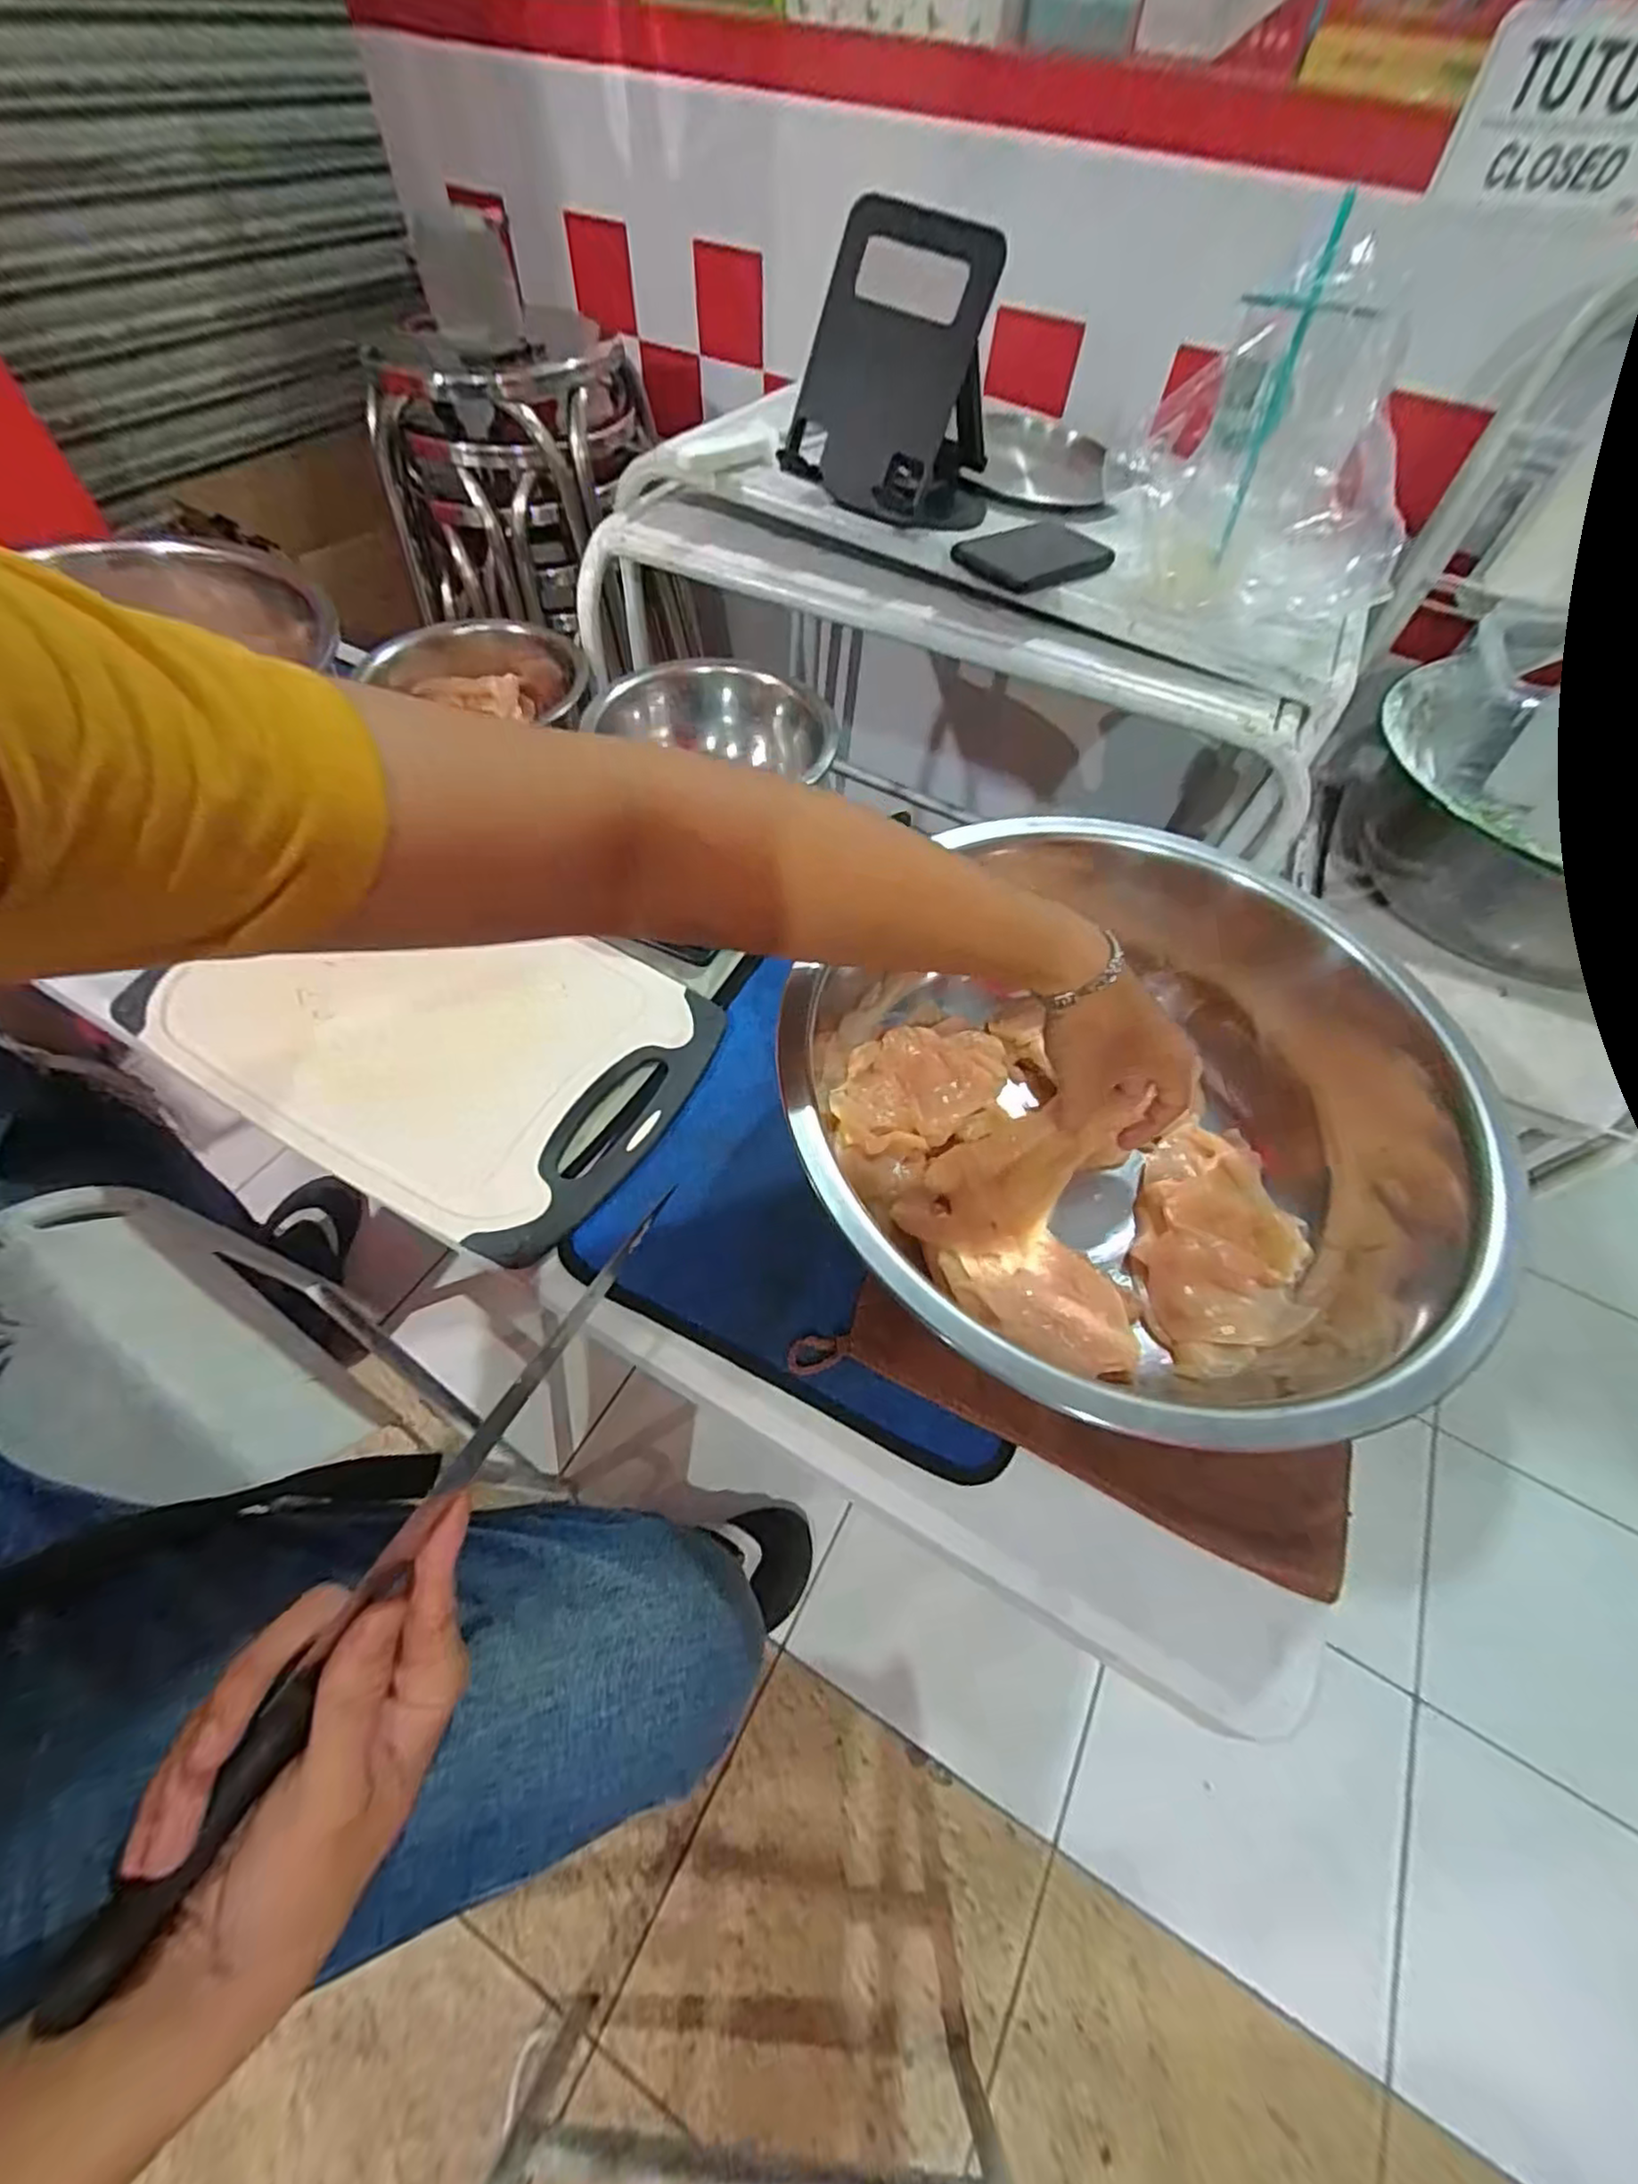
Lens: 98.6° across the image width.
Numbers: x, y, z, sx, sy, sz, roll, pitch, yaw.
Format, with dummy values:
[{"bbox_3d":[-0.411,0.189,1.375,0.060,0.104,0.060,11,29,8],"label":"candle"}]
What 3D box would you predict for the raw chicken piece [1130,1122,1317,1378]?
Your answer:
[{"bbox_3d":[0.241,0.091,0.424,0.087,0.026,0.161,15,57,5],"label":"raw chicken piece"}]

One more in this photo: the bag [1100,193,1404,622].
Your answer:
[{"bbox_3d":[0.325,-0.452,0.496,0.207,0.179,0.085,20,59,8],"label":"bag"}]

